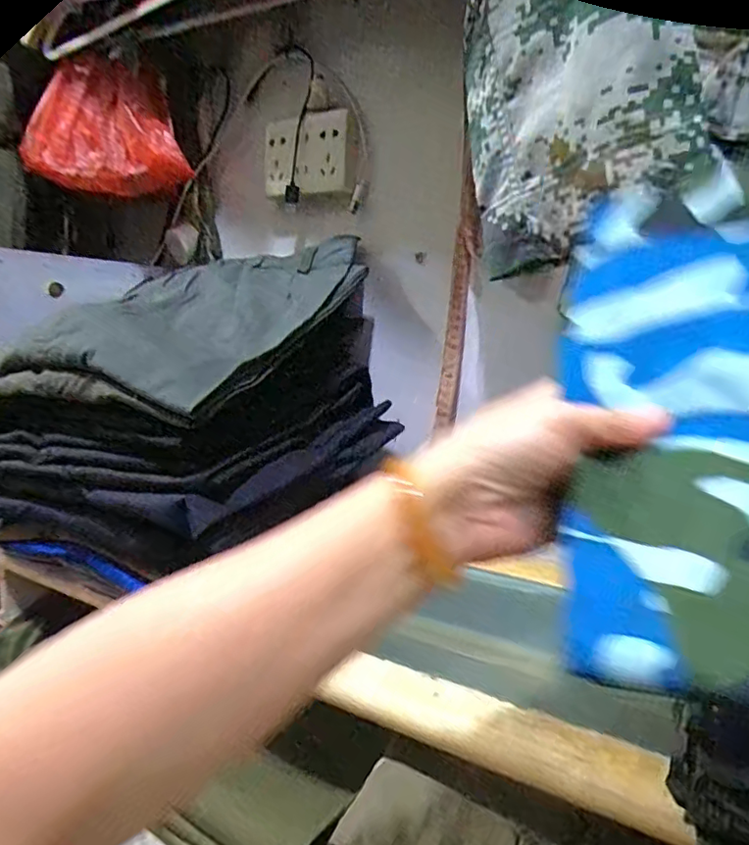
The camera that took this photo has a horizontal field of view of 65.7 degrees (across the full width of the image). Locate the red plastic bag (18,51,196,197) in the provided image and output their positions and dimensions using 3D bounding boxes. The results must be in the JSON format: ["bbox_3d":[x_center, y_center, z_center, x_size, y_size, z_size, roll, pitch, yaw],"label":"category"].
[{"bbox_3d":[-0.317,-0.358,0.694,0.169,0.147,0.076,-1,10,-12],"label":"red plastic bag"}]

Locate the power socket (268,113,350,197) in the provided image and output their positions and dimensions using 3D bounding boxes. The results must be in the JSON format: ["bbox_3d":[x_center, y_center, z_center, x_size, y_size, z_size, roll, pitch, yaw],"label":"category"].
[{"bbox_3d":[-0.078,-0.300,0.652,0.102,0.084,0.019,4,10,21],"label":"power socket"}]

